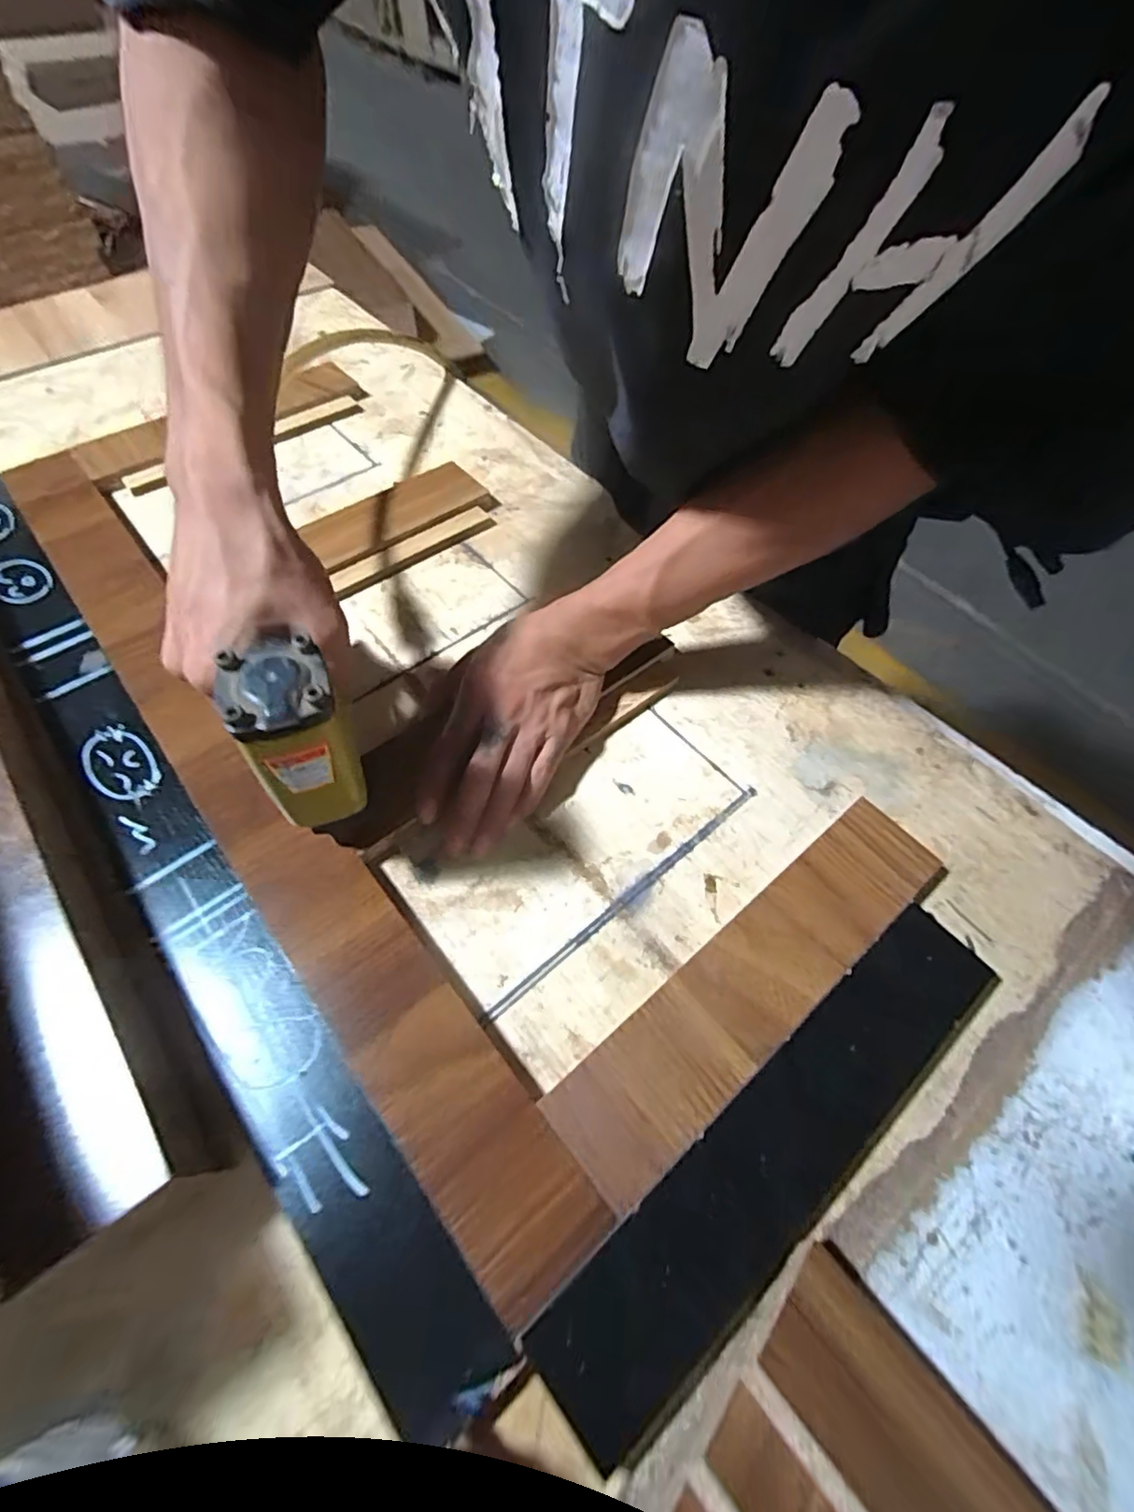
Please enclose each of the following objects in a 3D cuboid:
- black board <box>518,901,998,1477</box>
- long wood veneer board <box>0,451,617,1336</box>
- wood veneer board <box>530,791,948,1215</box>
[{"bbox_3d":[0.111,0.184,0.301,0.290,0.013,0.058,-34,65,-24],"label":"black board"},{"bbox_3d":[-0.236,-0.019,0.415,0.064,0.007,0.733,-33,65,-24],"label":"long wood veneer board"},{"bbox_3d":[0.106,0.119,0.340,0.262,0.016,0.062,-33,65,-24],"label":"wood veneer board"}]

